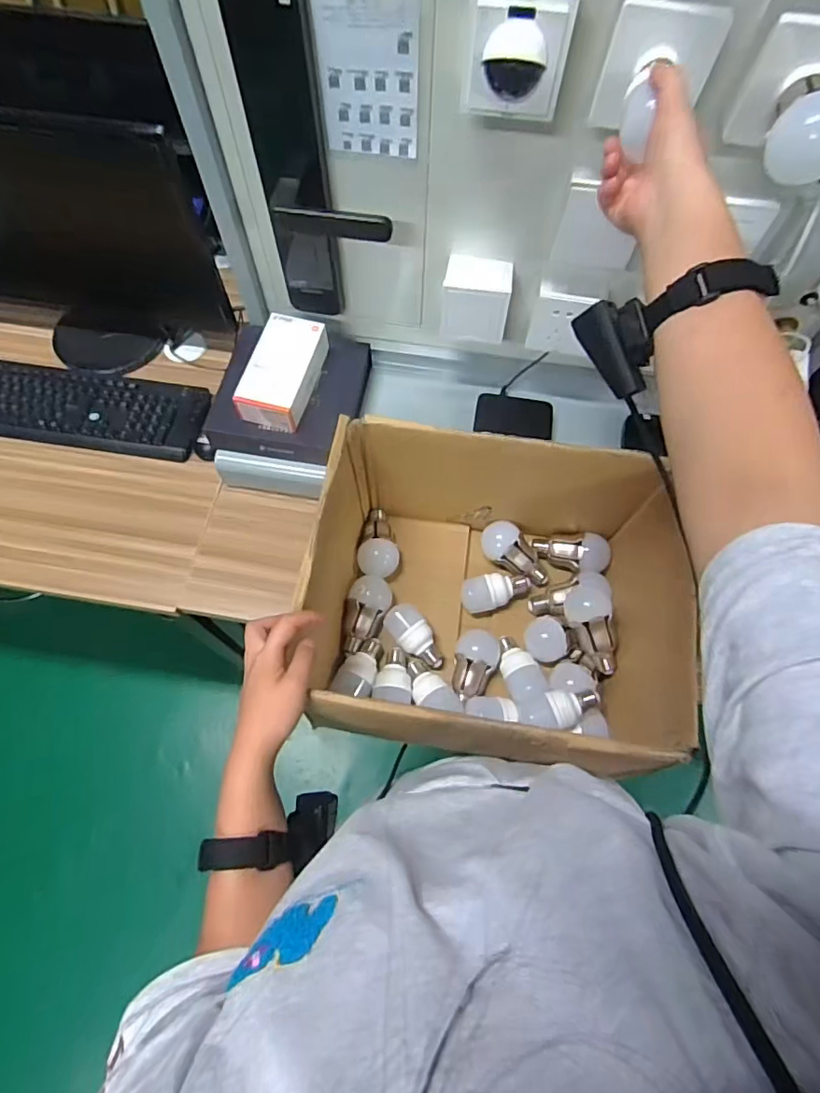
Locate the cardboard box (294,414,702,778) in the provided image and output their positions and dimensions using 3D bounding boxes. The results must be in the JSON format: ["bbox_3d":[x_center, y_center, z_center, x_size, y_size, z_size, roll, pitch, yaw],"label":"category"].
[{"bbox_3d":[0.097,0.052,0.649,0.388,0.243,0.315,6,70,3],"label":"cardboard box"}]

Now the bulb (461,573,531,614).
[{"bbox_3d":[0.120,0.067,0.731,0.093,0.051,0.045,-3,70,-1],"label":"bulb"}]

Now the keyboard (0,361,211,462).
[{"bbox_3d":[-0.584,-0.239,0.880,0.481,0.026,0.146,9,70,4],"label":"keyboard"}]

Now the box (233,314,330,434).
[{"bbox_3d":[-0.180,-0.248,0.746,0.082,0.049,0.163,14,71,6],"label":"box"}]

